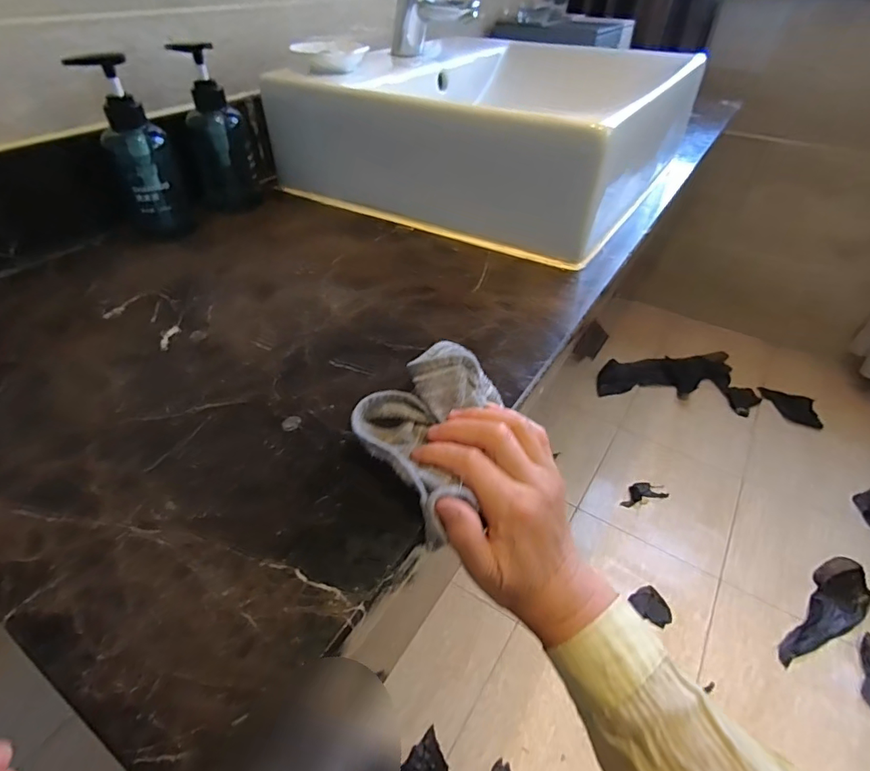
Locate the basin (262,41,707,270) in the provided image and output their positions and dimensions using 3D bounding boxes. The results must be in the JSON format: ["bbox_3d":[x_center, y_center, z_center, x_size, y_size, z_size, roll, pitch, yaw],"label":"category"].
[{"bbox_3d":[0.084,-0.351,0.657,0.407,0.135,0.427,24,46,24],"label":"basin"}]

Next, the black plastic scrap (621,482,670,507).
[{"bbox_3d":[0.452,0.235,1.067,0.107,0.004,0.047,-9,42,-10],"label":"black plastic scrap"}]

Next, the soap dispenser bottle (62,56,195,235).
[{"bbox_3d":[-0.303,-0.236,0.495,0.062,0.163,0.067,-18,45,-20],"label":"soap dispenser bottle"}]

